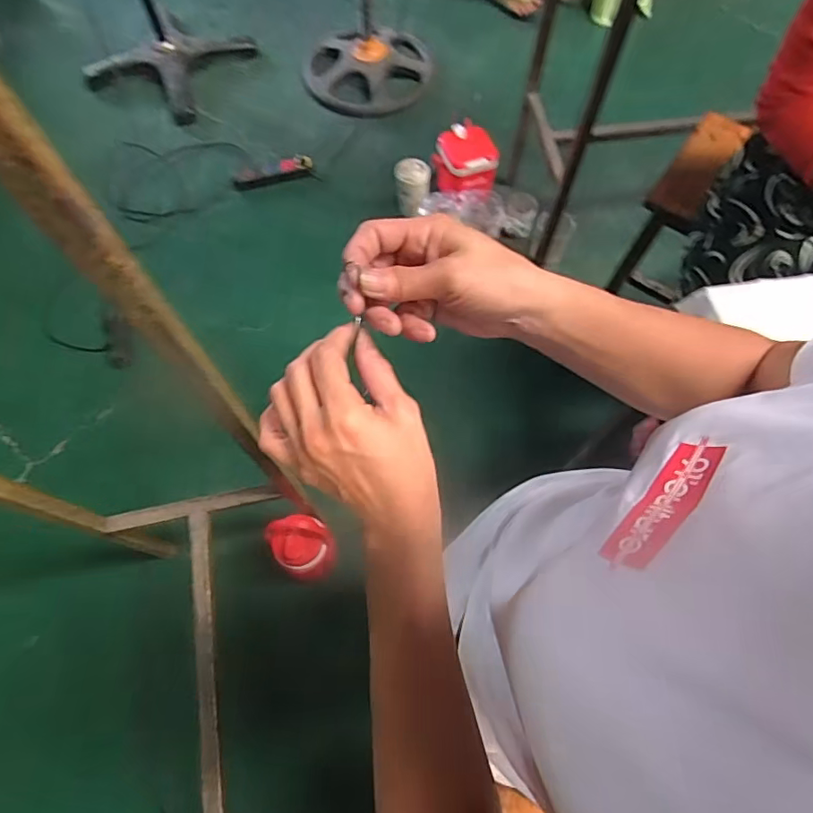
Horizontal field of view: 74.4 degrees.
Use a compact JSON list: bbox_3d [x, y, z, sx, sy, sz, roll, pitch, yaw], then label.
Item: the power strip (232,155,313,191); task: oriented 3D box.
[{"bbox_3d":[-0.442,-0.773,1.762,0.261,0.046,0.068,-15,68,-6],"label":"power strip"}]

